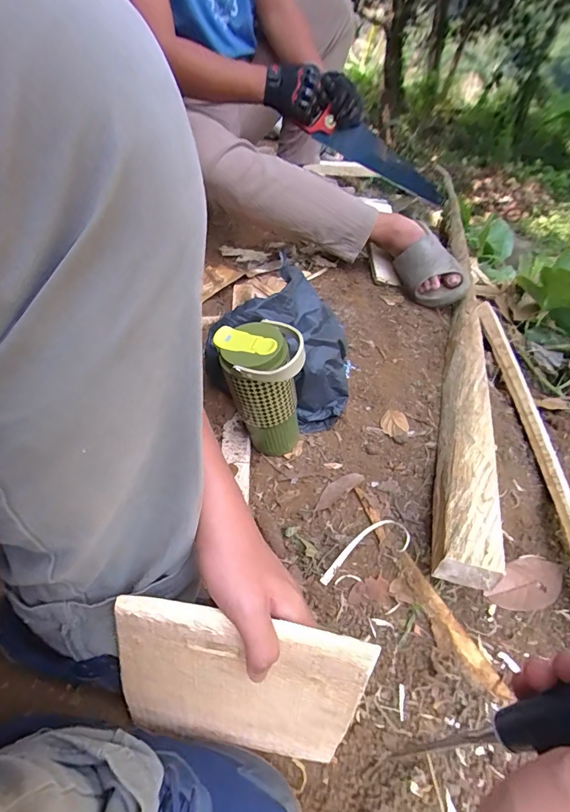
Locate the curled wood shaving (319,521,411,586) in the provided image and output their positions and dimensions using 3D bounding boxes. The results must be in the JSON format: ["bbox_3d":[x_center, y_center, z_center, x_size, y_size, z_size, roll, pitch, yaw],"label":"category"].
[{"bbox_3d":[0.096,0.182,0.510,0.123,0.016,0.047,-27,51,-9],"label":"curled wood shaving"}]

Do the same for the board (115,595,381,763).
[{"bbox_3d":[-0.039,0.229,0.330,0.185,0.183,0.010,10,32,2],"label":"board"}]

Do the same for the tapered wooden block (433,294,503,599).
[{"bbox_3d":[0.295,-0.030,0.671,0.071,0.088,0.670,10,50,16],"label":"tapered wooden block"}]

